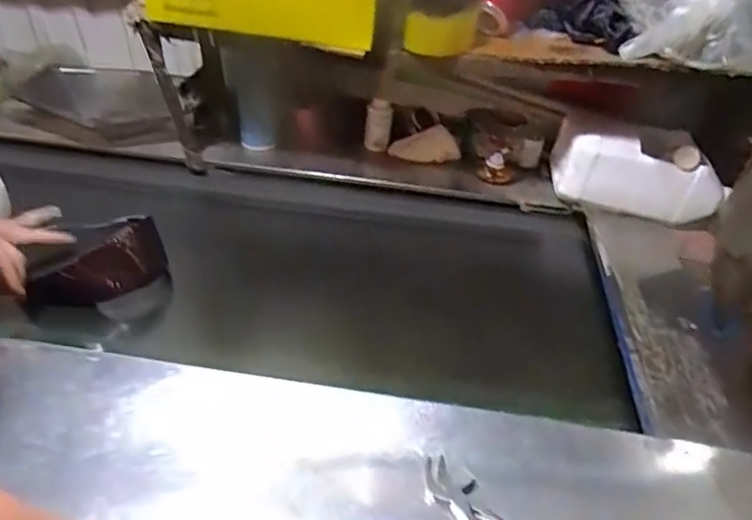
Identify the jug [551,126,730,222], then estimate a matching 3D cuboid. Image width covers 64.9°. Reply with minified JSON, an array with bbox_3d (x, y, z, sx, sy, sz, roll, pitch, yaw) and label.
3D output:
[{"bbox_3d":[0.464,-0.161,1.064,0.273,0.147,0.121,9,41,6],"label":"jug"}]

